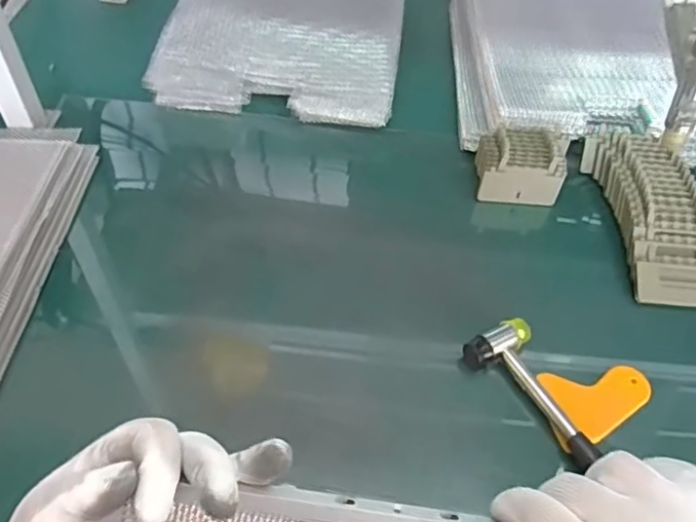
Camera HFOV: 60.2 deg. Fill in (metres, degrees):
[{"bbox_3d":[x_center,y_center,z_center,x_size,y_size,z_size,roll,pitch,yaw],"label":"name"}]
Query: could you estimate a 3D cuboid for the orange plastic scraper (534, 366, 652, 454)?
[{"bbox_3d":[0.218,0.124,0.518,0.094,0.006,0.071,-7,43,0],"label":"orange plastic scraper"}]

